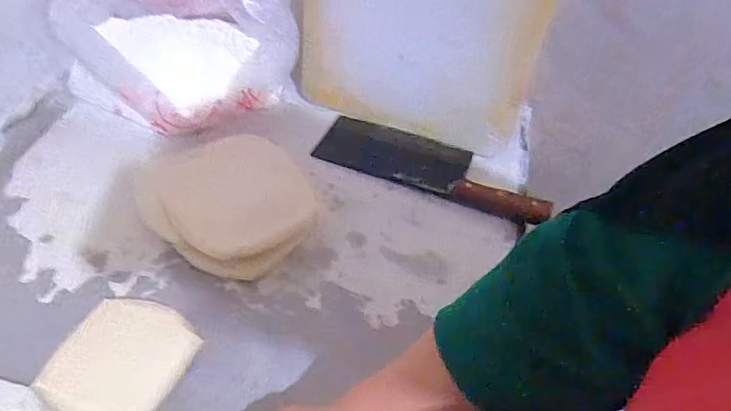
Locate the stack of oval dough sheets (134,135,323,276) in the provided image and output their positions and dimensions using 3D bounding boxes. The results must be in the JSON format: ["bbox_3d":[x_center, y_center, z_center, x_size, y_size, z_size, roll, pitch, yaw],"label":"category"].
[{"bbox_3d":[-0.151,-0.012,0.585,0.177,0.043,0.172,23,50,15],"label":"stack of oval dough sheets"}]

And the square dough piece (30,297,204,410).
[{"bbox_3d":[-0.208,0.135,0.446,0.099,0.039,0.112,21,49,13],"label":"square dough piece"}]

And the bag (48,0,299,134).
[{"bbox_3d":[-0.262,-0.222,0.690,0.297,0.115,0.193,20,49,13],"label":"bag"}]

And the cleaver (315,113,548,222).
[{"bbox_3d":[0.085,-0.055,0.658,0.293,0.030,0.091,19,49,12],"label":"cleaver"}]

